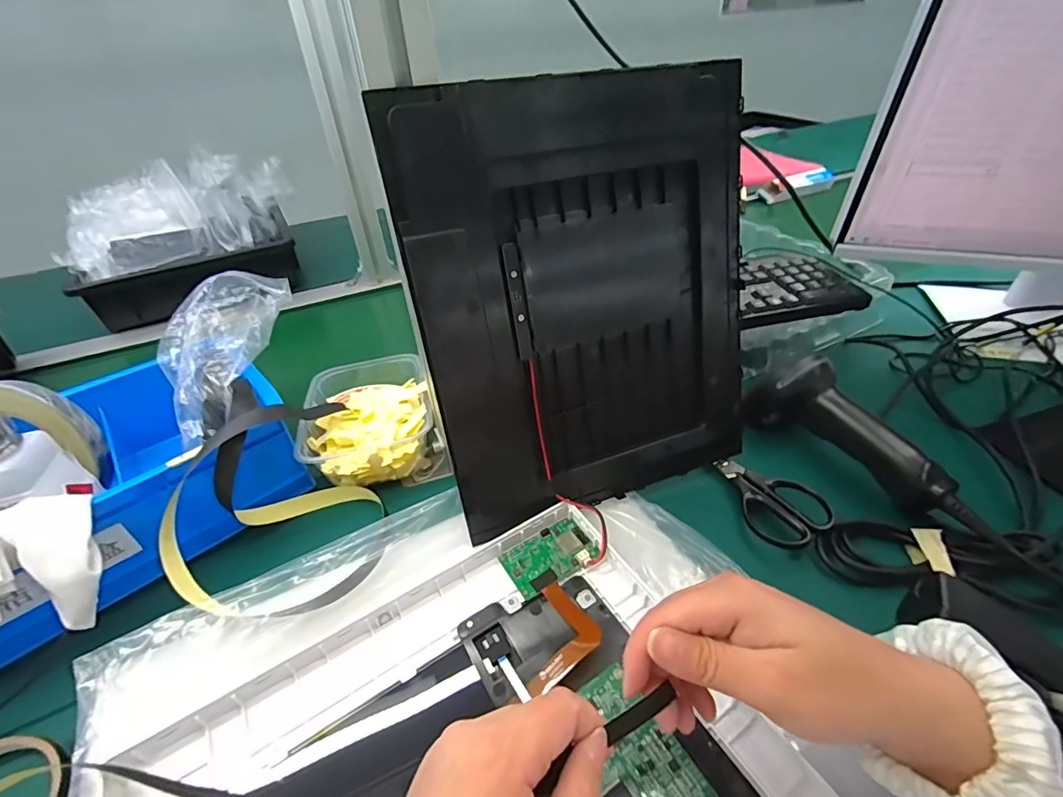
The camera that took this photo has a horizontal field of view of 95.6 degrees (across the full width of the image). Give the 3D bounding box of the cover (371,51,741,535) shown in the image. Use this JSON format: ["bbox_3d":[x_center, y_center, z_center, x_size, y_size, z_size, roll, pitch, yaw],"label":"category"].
[{"bbox_3d":[0.049,-0.057,0.337,0.245,0.284,0.014,-16,23,-17],"label":"cover"}]

